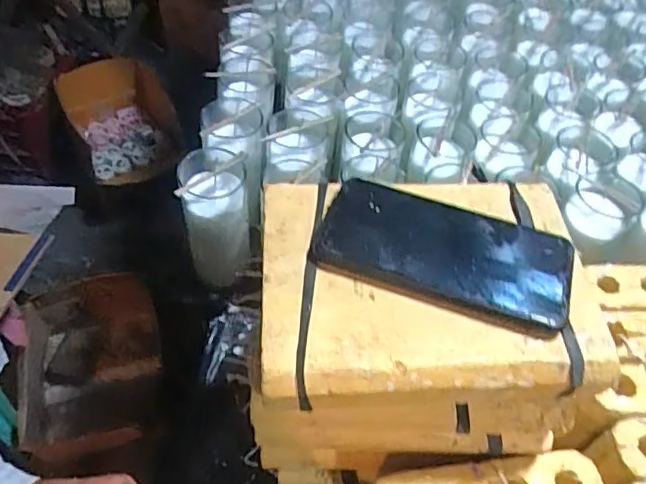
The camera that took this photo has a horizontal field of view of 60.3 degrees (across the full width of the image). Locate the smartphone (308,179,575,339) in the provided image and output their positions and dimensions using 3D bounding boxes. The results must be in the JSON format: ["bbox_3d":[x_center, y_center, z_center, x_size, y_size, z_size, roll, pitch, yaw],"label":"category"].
[{"bbox_3d":[0.078,0.005,0.361,0.158,0.015,0.075,18,53,8],"label":"smartphone"}]

